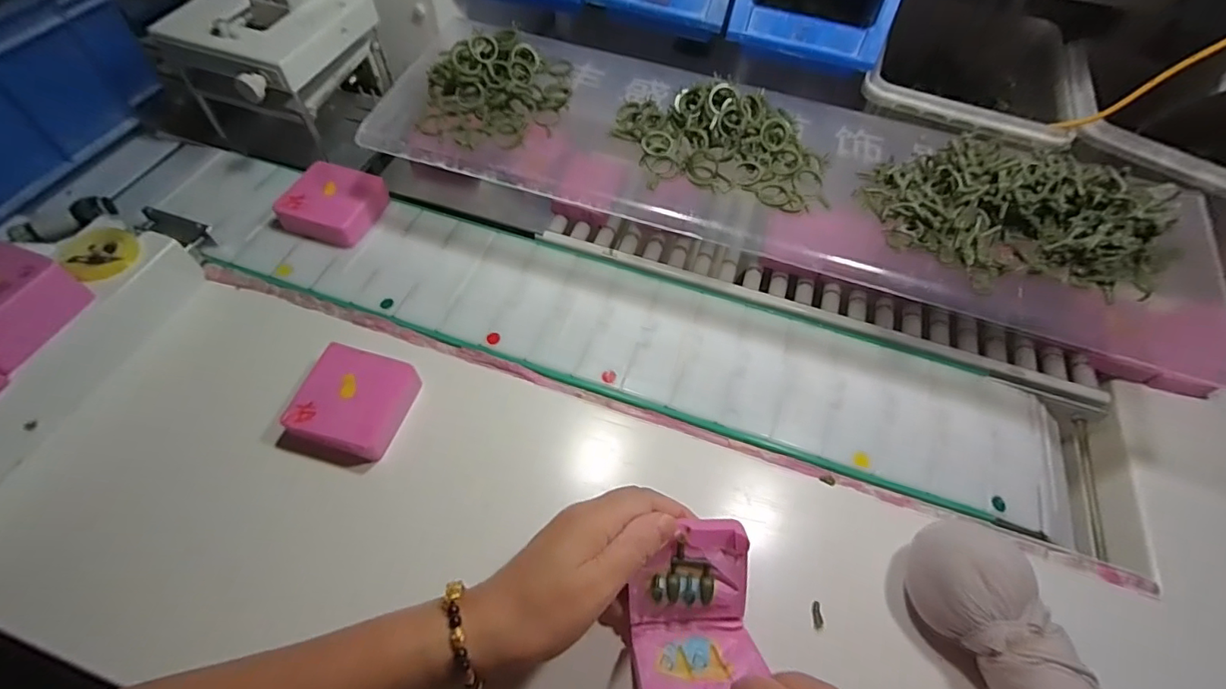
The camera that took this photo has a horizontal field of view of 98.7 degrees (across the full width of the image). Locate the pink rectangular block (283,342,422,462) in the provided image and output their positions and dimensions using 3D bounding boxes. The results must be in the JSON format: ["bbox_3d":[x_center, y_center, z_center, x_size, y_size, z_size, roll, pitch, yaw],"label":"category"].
[{"bbox_3d":[-0.181,0.040,0.371,0.067,0.025,0.068,16,58,6],"label":"pink rectangular block"}]

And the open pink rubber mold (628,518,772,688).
[{"bbox_3d":[0.044,0.152,0.292,0.069,0.051,0.090,-5,58,-7],"label":"open pink rubber mold"}]

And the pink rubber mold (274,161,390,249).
[{"bbox_3d":[-0.247,-0.123,0.466,0.073,0.027,0.072,13,58,4],"label":"pink rubber mold"}]

